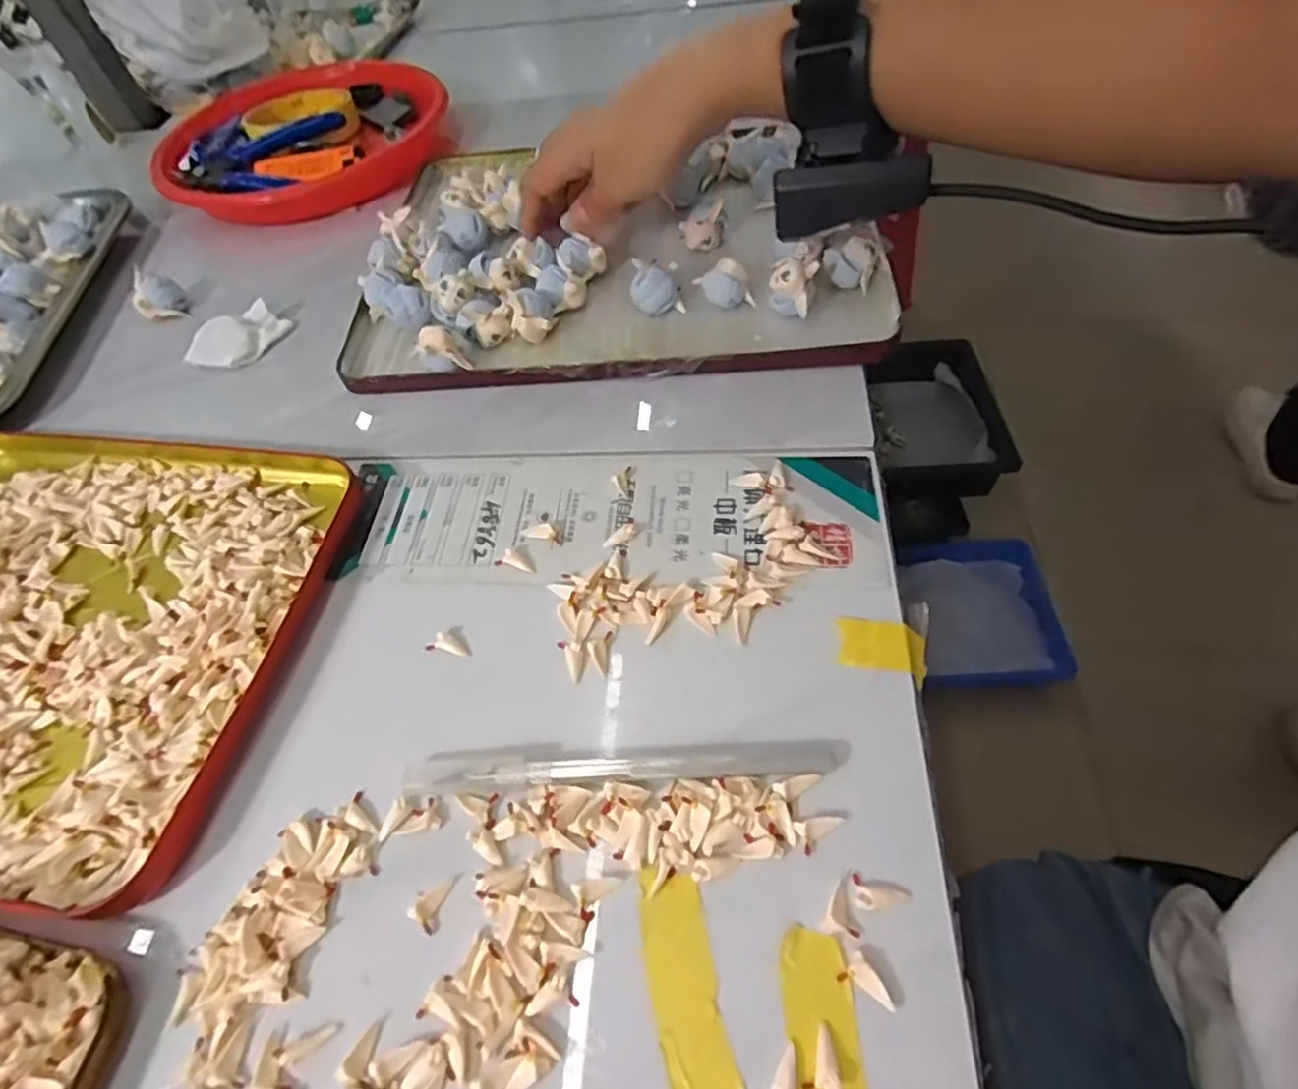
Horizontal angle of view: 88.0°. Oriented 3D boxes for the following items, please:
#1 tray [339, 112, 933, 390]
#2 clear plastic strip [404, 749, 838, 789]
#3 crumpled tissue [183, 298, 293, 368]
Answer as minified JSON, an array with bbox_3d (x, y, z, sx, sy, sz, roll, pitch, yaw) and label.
[{"bbox_3d":[-0.016,-0.173,0.393,0.300,0.032,0.194,0,56,4],"label":"tray"},{"bbox_3d":[-0.011,0.078,0.238,0.148,0.007,0.014,-3,55,5],"label":"clear plastic strip"},{"bbox_3d":[-0.244,-0.124,0.399,0.033,0.012,0.054,28,63,24],"label":"crumpled tissue"}]

